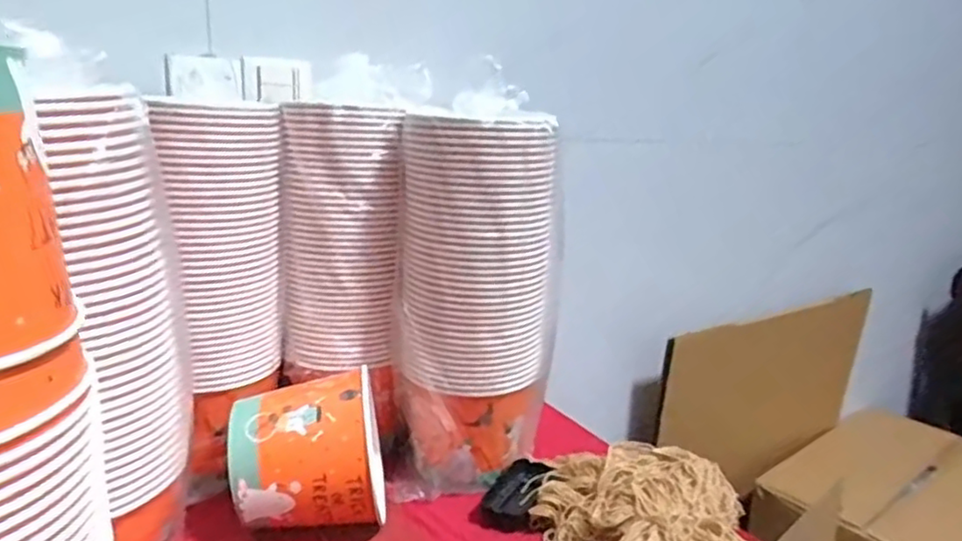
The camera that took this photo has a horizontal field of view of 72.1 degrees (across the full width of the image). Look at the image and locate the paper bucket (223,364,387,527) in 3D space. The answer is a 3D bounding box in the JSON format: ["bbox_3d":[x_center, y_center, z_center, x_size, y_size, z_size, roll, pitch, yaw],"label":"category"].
[{"bbox_3d":[-0.175,0.186,0.703,0.156,0.152,0.157,2,14,-4],"label":"paper bucket"}]

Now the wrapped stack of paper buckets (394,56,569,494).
[{"bbox_3d":[-0.001,0.033,0.792,0.180,0.431,0.180,4,14,4],"label":"wrapped stack of paper buckets"}]

